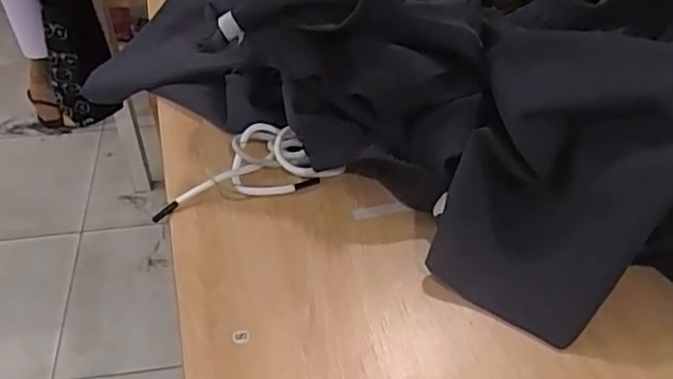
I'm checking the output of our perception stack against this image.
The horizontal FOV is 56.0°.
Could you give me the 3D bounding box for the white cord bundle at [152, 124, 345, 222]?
[{"bbox_3d":[-0.076,-0.021,0.534,0.152,0.030,0.060,-9,44,-7],"label":"white cord bundle"}]

